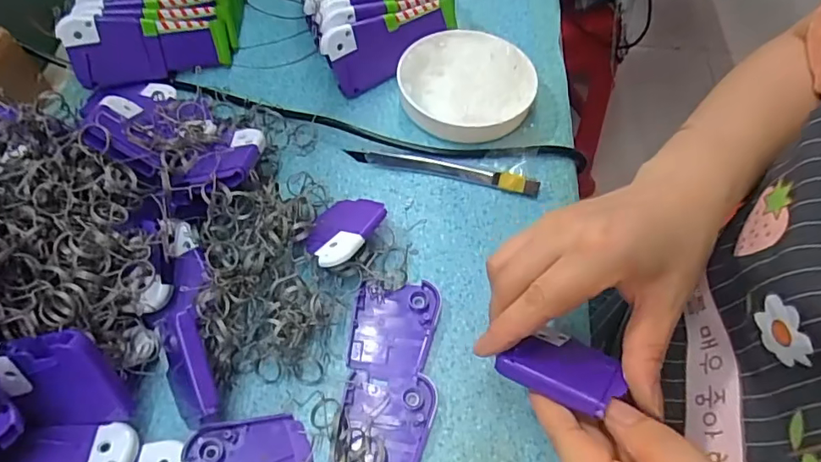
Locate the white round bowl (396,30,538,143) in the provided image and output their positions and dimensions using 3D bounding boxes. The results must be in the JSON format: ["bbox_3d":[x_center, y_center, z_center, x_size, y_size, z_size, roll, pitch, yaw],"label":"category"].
[{"bbox_3d":[0.043,-0.115,0.409,0.104,0.027,0.103,0,59,0],"label":"white round bowl"}]

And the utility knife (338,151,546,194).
[{"bbox_3d":[0.024,-0.047,0.378,0.141,0.015,0.011,12,60,7],"label":"utility knife"}]

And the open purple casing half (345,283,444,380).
[{"bbox_3d":[-0.010,0.059,0.320,0.050,0.007,0.059,8,60,5],"label":"open purple casing half"}]

